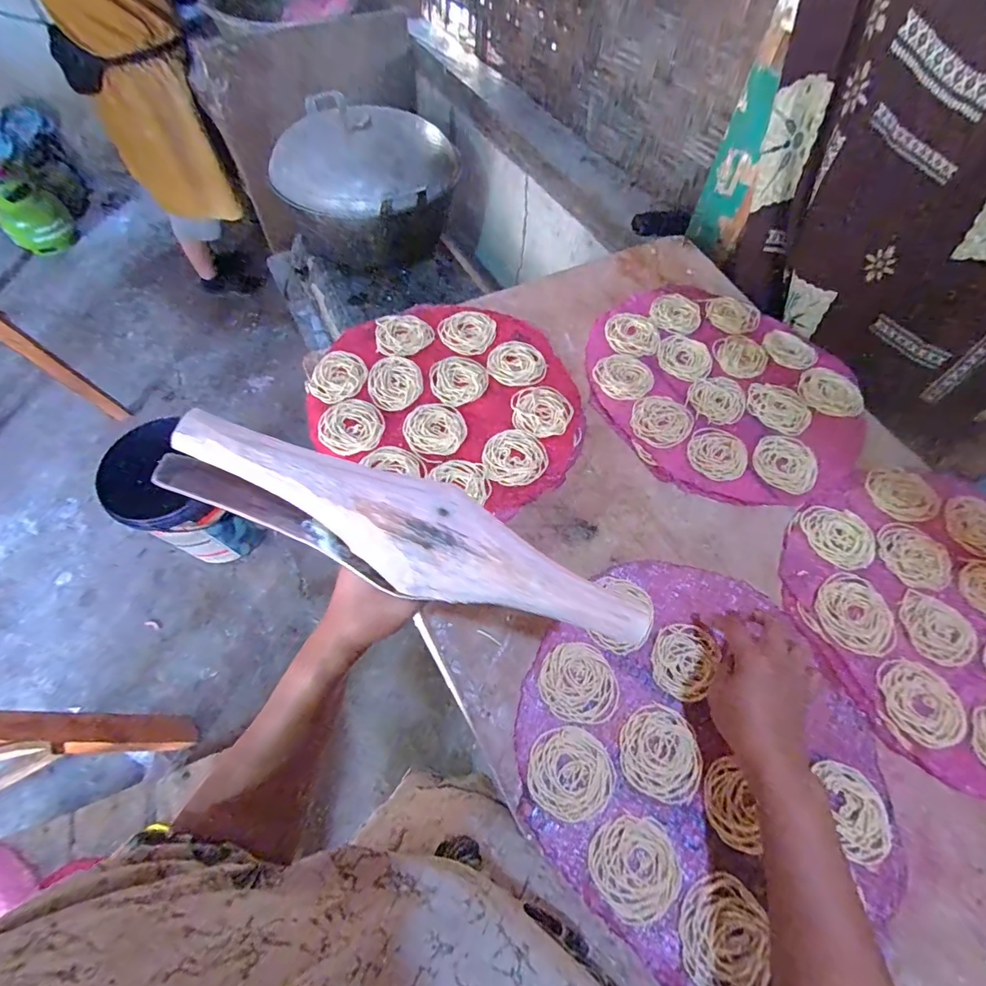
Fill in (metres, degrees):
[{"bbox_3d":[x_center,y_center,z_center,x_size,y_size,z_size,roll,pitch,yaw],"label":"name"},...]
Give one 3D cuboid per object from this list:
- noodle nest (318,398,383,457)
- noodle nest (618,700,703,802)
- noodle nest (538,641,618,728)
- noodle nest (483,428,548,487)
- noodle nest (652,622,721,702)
[{"bbox_3d":[-0.173,-0.082,0.581,0.075,0.008,0.075,1,63,-1],"label":"noodle nest"},{"bbox_3d":[0.156,0.240,0.441,0.072,0.004,0.077,1,63,-1],"label":"noodle nest"},{"bbox_3d":[0.085,0.185,0.466,0.075,0.006,0.072,1,63,-1],"label":"noodle nest"},{"bbox_3d":[0.027,-0.044,0.573,0.074,0.006,0.075,1,63,-1],"label":"noodle nest"},{"bbox_3d":[0.192,0.168,0.481,0.056,0.004,0.072,27,65,12],"label":"noodle nest"}]

